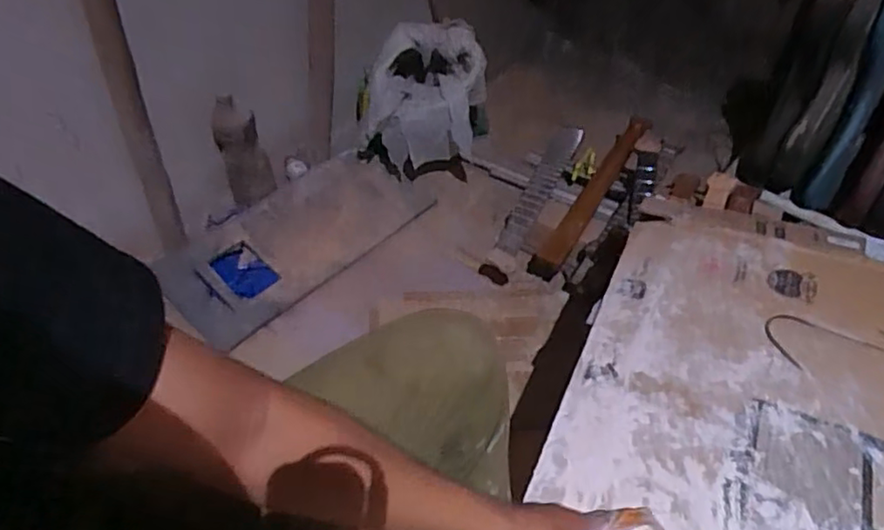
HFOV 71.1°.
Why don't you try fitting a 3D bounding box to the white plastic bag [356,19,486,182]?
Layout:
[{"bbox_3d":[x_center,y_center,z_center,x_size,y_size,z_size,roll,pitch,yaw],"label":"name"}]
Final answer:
[{"bbox_3d":[-0.053,-0.386,1.467,0.293,0.292,0.210,-9,49,-4],"label":"white plastic bag"}]

